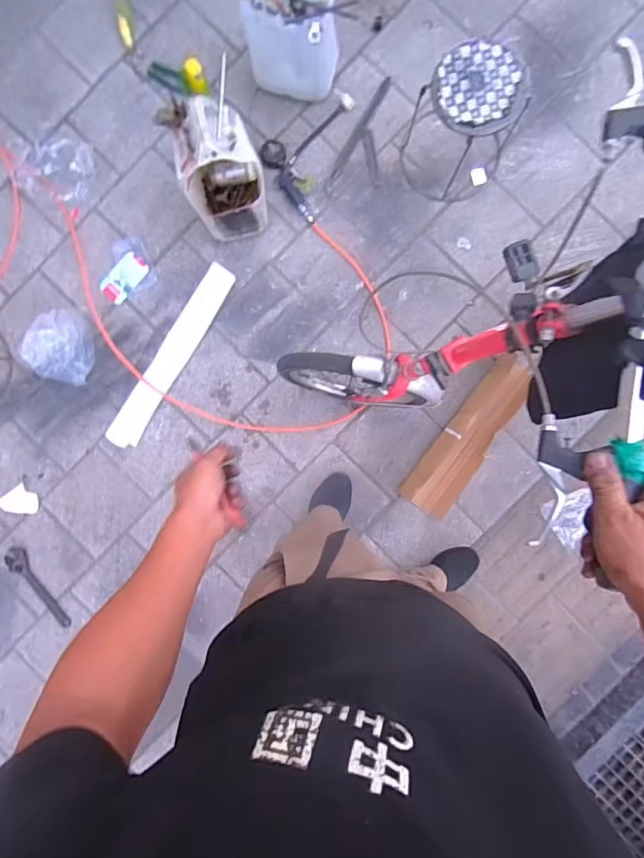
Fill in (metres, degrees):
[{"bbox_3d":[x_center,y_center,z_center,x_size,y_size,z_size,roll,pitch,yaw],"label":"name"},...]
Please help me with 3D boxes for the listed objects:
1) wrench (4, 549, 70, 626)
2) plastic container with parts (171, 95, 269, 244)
[{"bbox_3d":[-0.857,0.484,1.420,0.063,0.026,0.283,-33,91,3],"label":"wrench"},{"bbox_3d":[-0.266,-0.648,1.227,0.212,0.322,0.203,-12,92,2],"label":"plastic container with parts"}]

